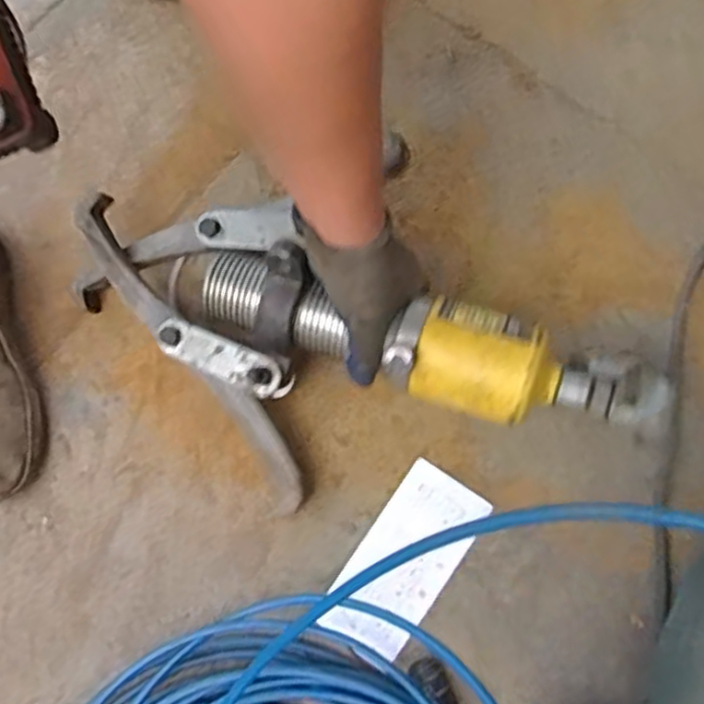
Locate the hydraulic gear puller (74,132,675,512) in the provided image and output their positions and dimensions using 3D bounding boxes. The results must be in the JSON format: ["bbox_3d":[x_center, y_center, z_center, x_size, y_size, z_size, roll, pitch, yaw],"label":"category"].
[{"bbox_3d":[-0.013,-0.022,0.622,0.530,0.112,0.268,14,72,17],"label":"hydraulic gear puller"}]

